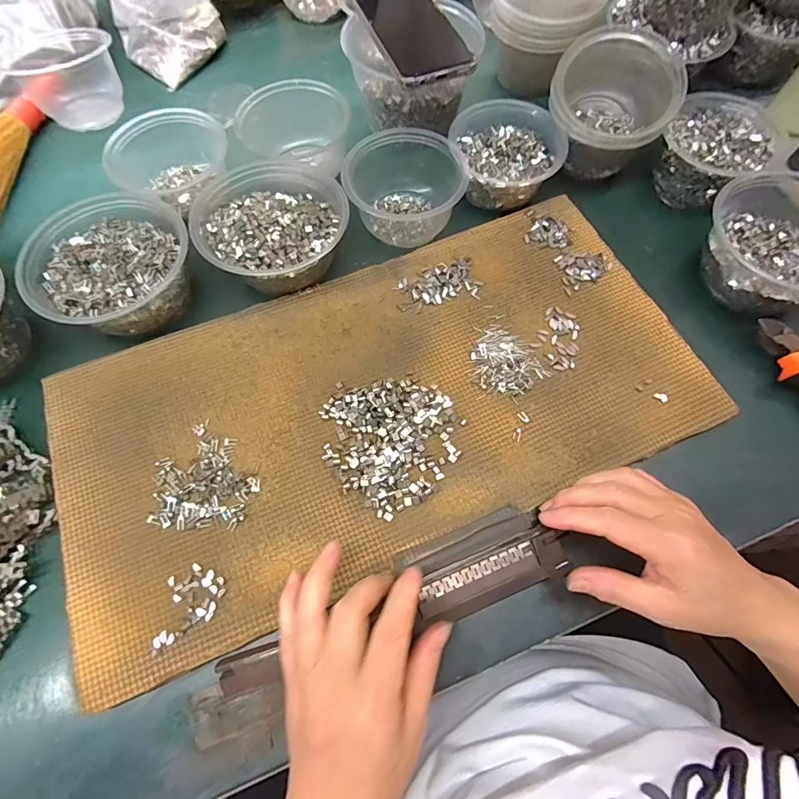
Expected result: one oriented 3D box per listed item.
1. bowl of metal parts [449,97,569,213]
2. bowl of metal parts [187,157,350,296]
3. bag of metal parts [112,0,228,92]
[{"bbox_3d":[0.108,-0.254,0.444,0.105,0.050,0.113,0,68,0],"label":"bowl of metal parts"},{"bbox_3d":[-0.120,-0.162,0.410,0.137,0.051,0.138,42,74,15],"label":"bowl of metal parts"},{"bbox_3d":[-0.279,-0.462,0.533,0.126,0.065,0.102,-27,70,-11],"label":"bag of metal parts"}]

